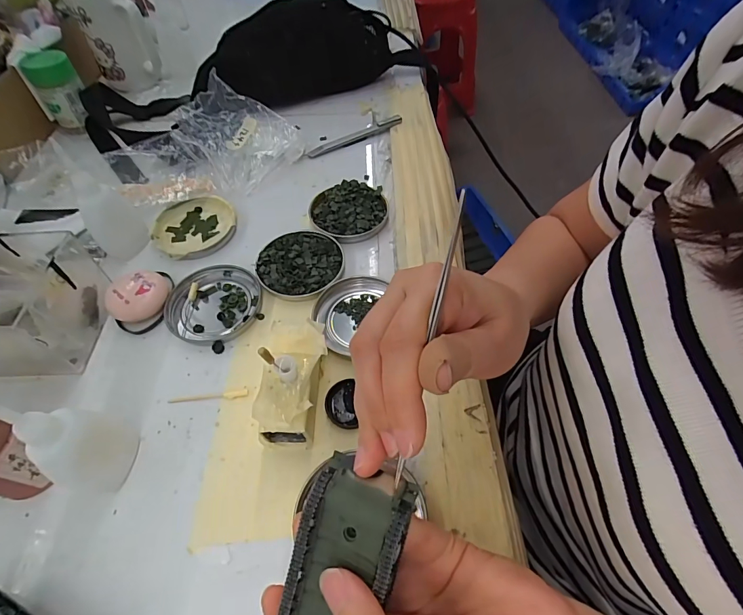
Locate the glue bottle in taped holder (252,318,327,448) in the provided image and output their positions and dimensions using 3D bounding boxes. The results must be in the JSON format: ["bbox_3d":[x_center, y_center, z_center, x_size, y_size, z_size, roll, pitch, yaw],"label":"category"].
[{"bbox_3d":[-0.055,0.046,0.269,0.039,0.061,0.085,2,55,2],"label":"glue bottle in taped holder"}]

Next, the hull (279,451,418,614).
[{"bbox_3d":[-0.014,0.117,0.168,0.045,0.021,0.097,19,93,14],"label":"hull"}]

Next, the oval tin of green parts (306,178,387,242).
[{"bbox_3d":[-0.023,-0.099,0.396,0.078,0.013,0.076,-9,55,-5],"label":"oval tin of green parts"}]

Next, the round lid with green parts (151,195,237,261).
[{"bbox_3d":[-0.175,-0.079,0.391,0.078,0.015,0.073,0,55,1],"label":"round lid with green parts"}]

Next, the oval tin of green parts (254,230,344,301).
[{"bbox_3d":[-0.065,-0.041,0.358,0.074,0.013,0.077,10,56,8],"label":"oval tin of green parts"}]

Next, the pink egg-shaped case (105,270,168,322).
[{"bbox_3d":[-0.198,-0.009,0.333,0.047,0.023,0.037,-33,61,-20],"label":"pink egg-shaped case"}]

